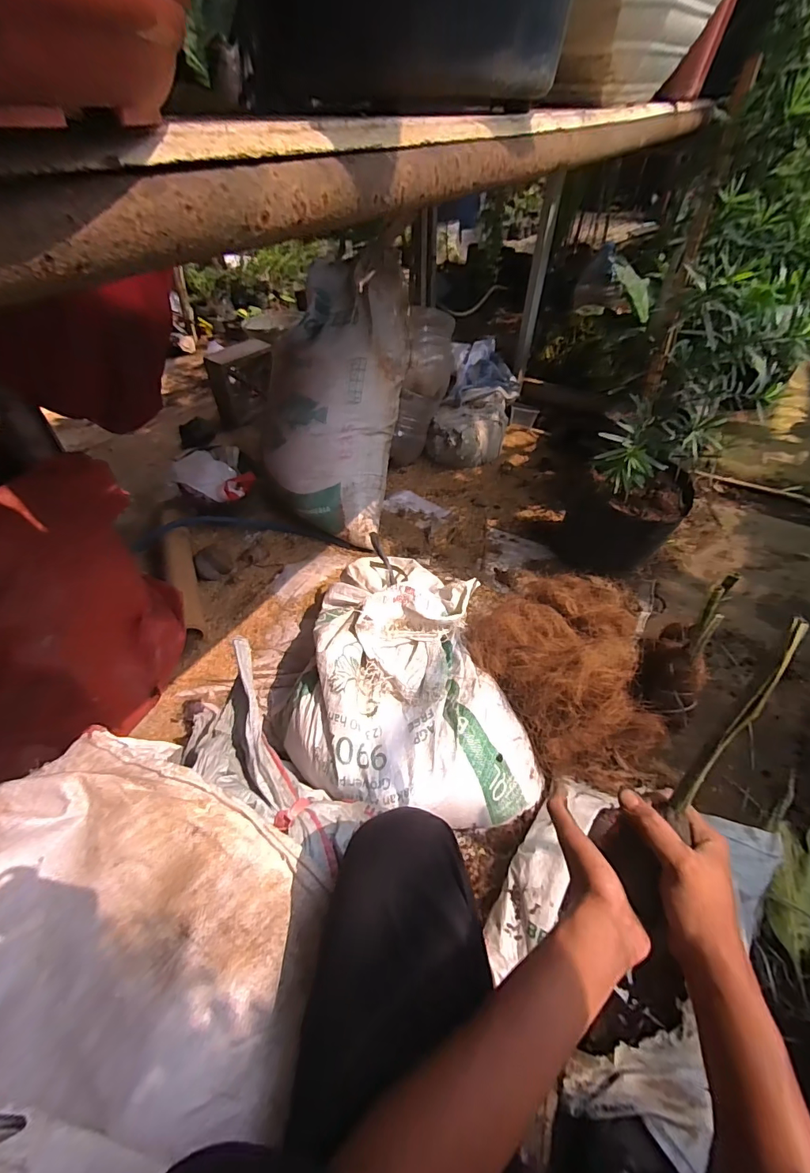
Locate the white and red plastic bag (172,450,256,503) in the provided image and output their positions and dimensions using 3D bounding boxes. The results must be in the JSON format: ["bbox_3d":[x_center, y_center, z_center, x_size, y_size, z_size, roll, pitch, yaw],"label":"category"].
[{"bbox_3d":[-0.541,-0.318,1.287,0.198,0.124,0.128,-11,48,-11],"label":"white and red plastic bag"}]

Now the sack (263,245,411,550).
[{"bbox_3d":[-0.195,-0.506,1.248,0.333,0.717,0.269,13,16,11],"label":"sack"}]

